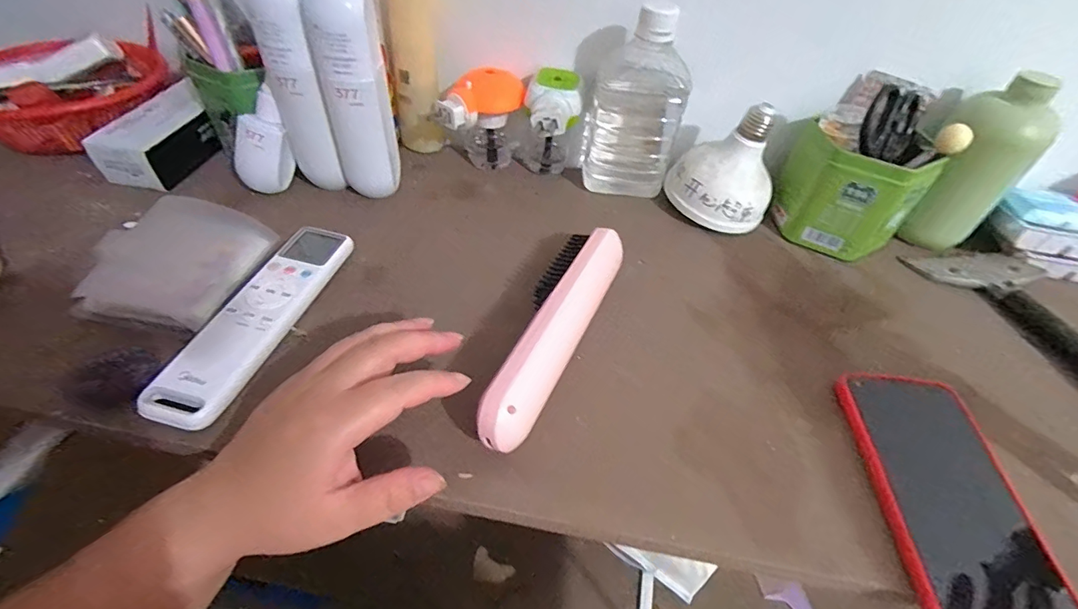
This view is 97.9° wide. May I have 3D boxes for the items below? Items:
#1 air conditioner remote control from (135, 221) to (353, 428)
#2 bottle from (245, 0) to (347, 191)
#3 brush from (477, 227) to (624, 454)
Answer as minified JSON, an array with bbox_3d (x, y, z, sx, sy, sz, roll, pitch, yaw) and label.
[{"bbox_3d":[-0.192,0.006,0.323,0.045,0.016,0.169,13,47,7],"label":"air conditioner remote control"},{"bbox_3d":[-0.190,-0.163,0.379,0.040,0.180,0.047,-23,53,-25],"label":"bottle"},{"bbox_3d":[0.012,0.011,0.312,0.042,0.035,0.184,18,47,12],"label":"brush"}]

